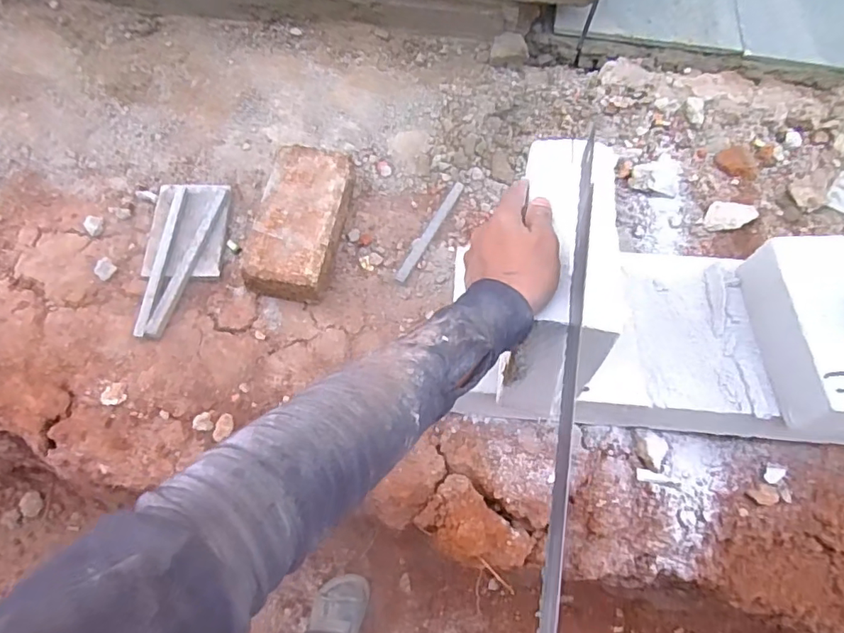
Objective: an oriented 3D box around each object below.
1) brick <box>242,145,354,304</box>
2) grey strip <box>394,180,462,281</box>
[{"bbox_3d":[-0.160,-0.122,0.722,0.109,0.066,0.209,9,66,3],"label":"brick"},{"bbox_3d":[0.012,-0.123,0.764,0.016,0.004,0.178,28,73,9],"label":"grey strip"}]

